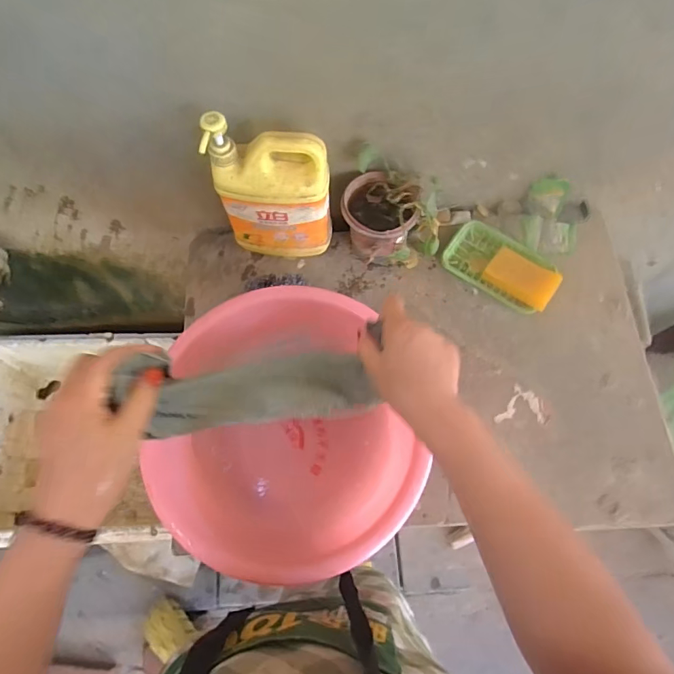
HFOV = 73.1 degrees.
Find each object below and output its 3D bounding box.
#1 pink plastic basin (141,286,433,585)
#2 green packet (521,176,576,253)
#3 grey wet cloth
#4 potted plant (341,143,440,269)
[{"bbox_3d":[-0.078,0.123,0.590,0.297,0.119,0.343,-15,70,-6],"label":"pink plastic basin"},{"bbox_3d":[0.346,-0.191,0.728,0.088,0.055,0.108,8,70,3],"label":"green packet"},{"bbox_3d":[-0.076,0.047,0.446,0.242,0.078,0.068,-5,68,-24],"label":"grey wet cloth"},{"bbox_3d":[0.078,-0.184,0.684,0.144,0.157,0.113,-1,69,0],"label":"potted plant"}]

